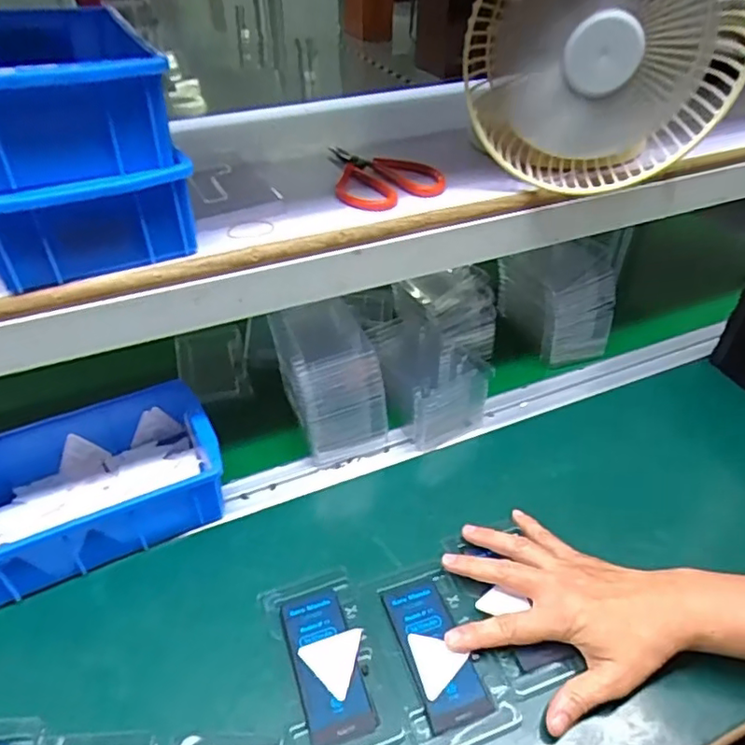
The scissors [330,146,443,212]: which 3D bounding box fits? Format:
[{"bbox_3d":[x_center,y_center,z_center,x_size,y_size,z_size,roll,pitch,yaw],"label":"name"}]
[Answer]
[{"bbox_3d":[-0.001,-0.173,0.504,0.084,0.012,0.117,-19,43,-21],"label":"scissors"}]

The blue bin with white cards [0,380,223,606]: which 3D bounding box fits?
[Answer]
[{"bbox_3d":[-0.237,0.094,0.501,0.198,0.064,0.132,-19,45,-21],"label":"blue bin with white cards"}]

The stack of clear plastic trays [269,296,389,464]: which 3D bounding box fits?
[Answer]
[{"bbox_3d":[-0.041,0.005,0.556,0.093,0.128,0.092,-9,42,-11],"label":"stack of clear plastic trays"}]

